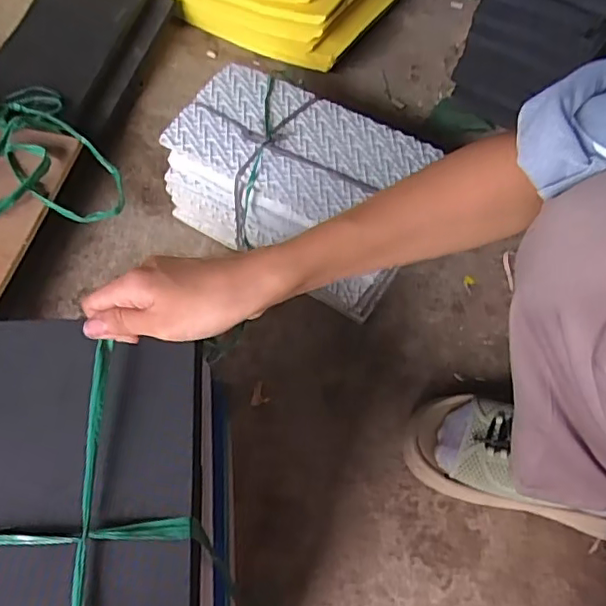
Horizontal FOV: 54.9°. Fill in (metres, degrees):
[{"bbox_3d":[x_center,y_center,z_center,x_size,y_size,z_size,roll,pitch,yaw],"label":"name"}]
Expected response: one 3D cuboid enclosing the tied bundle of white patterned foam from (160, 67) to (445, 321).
[{"bbox_3d":[-0.012,-0.144,0.693,0.274,0.124,0.179,29,64,14],"label":"tied bundle of white patterned foam"}]

